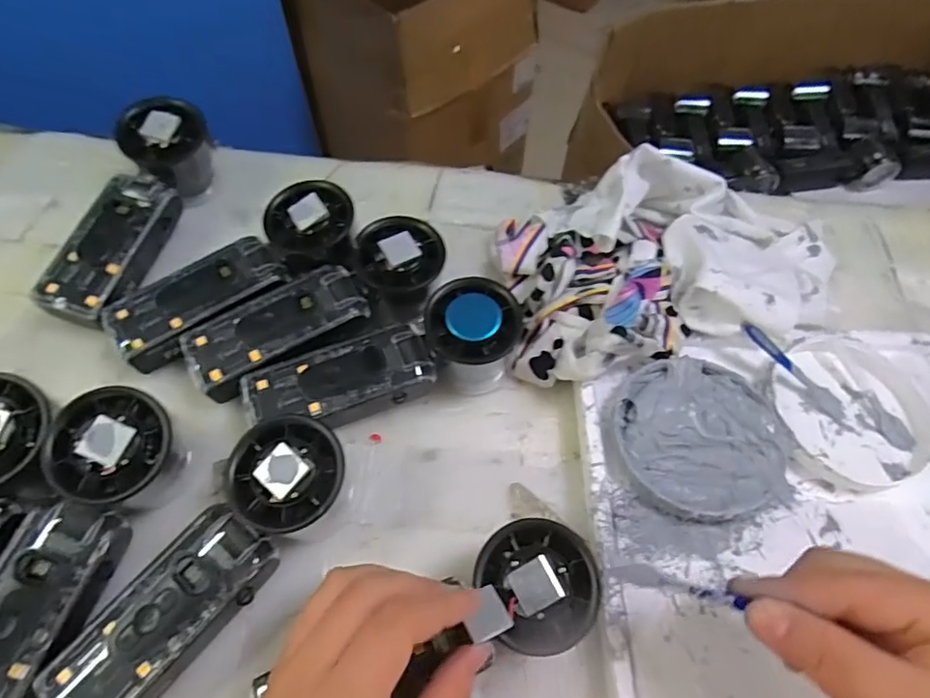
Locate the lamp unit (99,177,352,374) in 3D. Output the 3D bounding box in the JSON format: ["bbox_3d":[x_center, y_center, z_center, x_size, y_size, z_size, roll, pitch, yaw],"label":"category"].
[{"bbox_3d":[-0.146,-0.047,0.369,0.164,0.059,0.065,-22,64,-15],"label":"lamp unit"}]

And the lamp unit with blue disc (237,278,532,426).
[{"bbox_3d":[-0.047,0.009,0.347,0.168,0.054,0.055,-15,62,-12],"label":"lamp unit with blue disc"}]

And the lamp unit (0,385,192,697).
[{"bbox_3d":[-0.200,0.104,0.281,0.056,0.062,0.167,19,61,7],"label":"lamp unit"}]

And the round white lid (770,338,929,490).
[{"bbox_3d":[0.244,0.039,0.362,0.088,0.018,0.094,0,60,-1],"label":"round white lid"}]

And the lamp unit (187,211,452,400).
[{"bbox_3d":[-0.091,-0.027,0.359,0.167,0.049,0.057,-23,64,-16],"label":"lamp unit"}]

